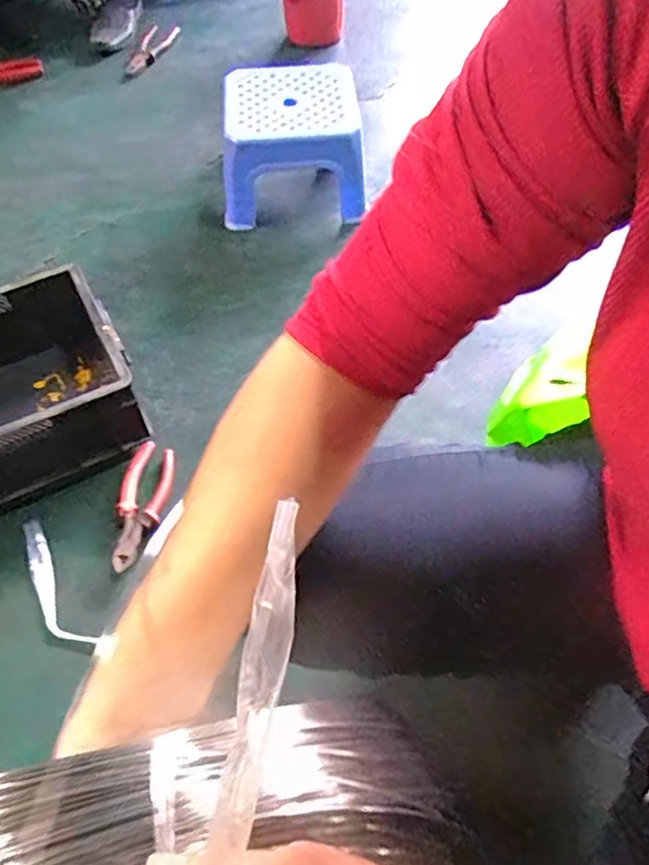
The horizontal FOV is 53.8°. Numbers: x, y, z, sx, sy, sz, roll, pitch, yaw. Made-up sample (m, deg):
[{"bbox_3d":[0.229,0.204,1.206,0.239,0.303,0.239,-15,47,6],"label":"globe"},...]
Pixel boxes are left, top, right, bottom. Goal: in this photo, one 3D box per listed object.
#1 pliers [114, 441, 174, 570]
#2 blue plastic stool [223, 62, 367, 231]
[{"bbox_3d":[-0.217,0.086,0.766,0.055,0.028,0.169,2,56,3],"label":"pliers"},{"bbox_3d":[-0.058,-0.481,1.078,0.226,0.170,0.240,-6,56,-3],"label":"blue plastic stool"}]

